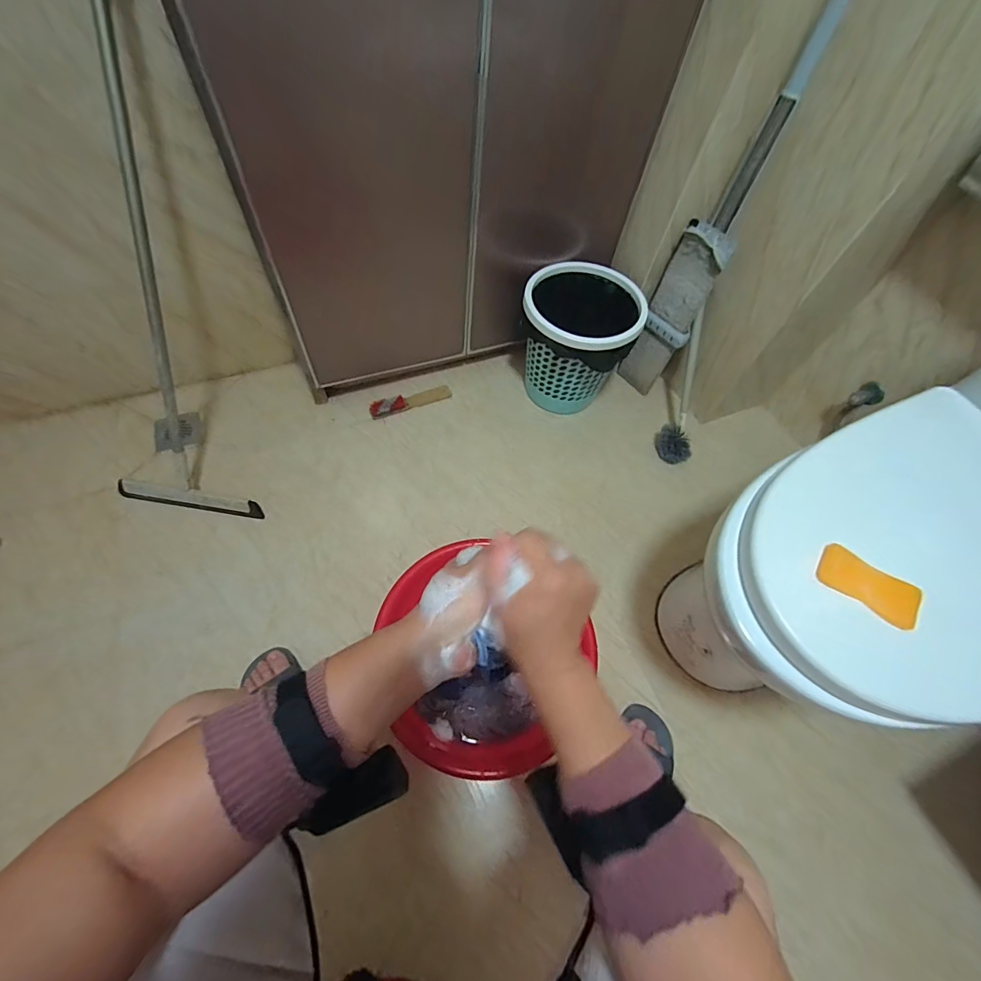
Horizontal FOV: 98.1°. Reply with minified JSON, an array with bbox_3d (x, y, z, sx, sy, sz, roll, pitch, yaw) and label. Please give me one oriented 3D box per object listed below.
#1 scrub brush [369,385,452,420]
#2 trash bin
[{"bbox_3d":[-0.207,-0.237,1.101,0.212,0.021,0.048,-21,65,-14],"label":"scrub brush"},{"bbox_3d":[0.202,-0.358,1.048,0.248,0.270,0.224,18,60,3],"label":"trash bin"}]

